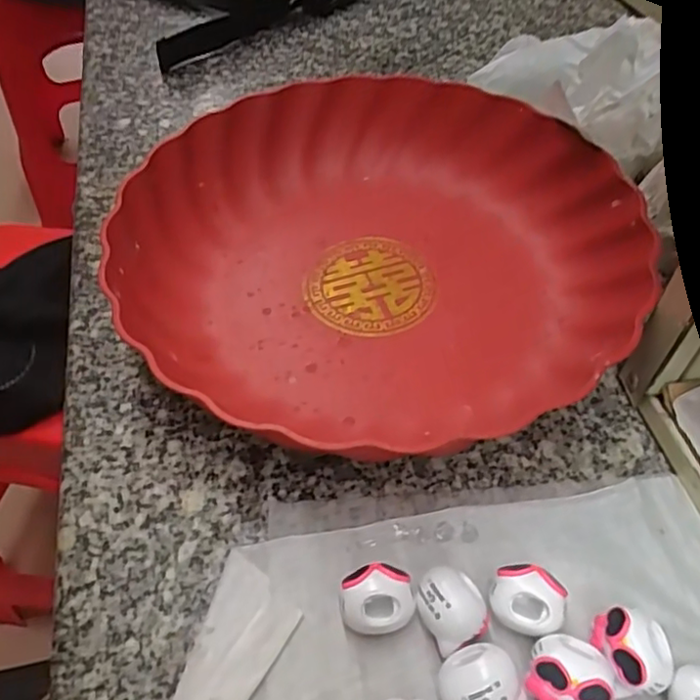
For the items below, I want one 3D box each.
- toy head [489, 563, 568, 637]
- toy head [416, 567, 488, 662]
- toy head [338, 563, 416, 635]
[{"bbox_3d":[0.060,0.085,0.213,0.023,0.017,0.020,22,55,18],"label":"toy head"},{"bbox_3d":[0.035,0.087,0.213,0.022,0.018,0.023,-1,51,1],"label":"toy head"},{"bbox_3d":[0.010,0.086,0.215,0.024,0.019,0.019,-9,51,-6],"label":"toy head"}]

